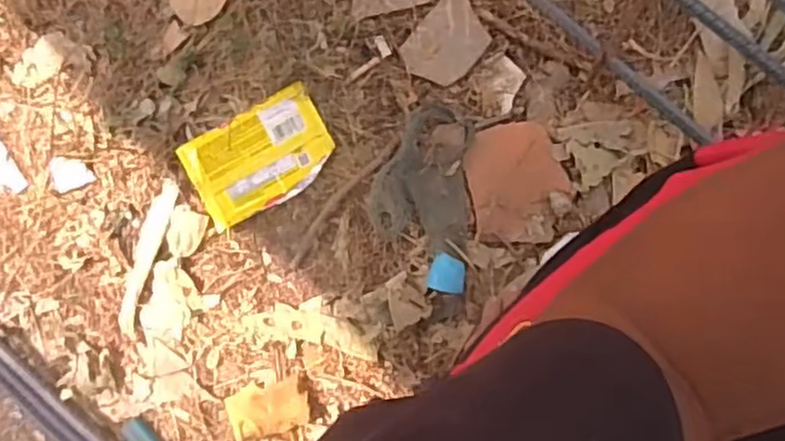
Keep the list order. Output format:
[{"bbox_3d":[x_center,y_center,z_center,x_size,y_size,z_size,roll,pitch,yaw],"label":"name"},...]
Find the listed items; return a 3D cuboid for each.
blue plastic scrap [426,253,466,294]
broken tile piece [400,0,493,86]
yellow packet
[{"bbox_3d":[0.052,0.051,0.681,0.035,0.026,0.035,13,89,11],"label":"blue plastic scrap"},{"bbox_3d":[0.054,-0.174,0.693,0.064,0.004,0.086,41,94,10],"label":"broken tile piece"},{"bbox_3d":[-0.135,-0.064,0.722,0.146,0.016,0.098,-28,82,8],"label":"yellow packet"}]

